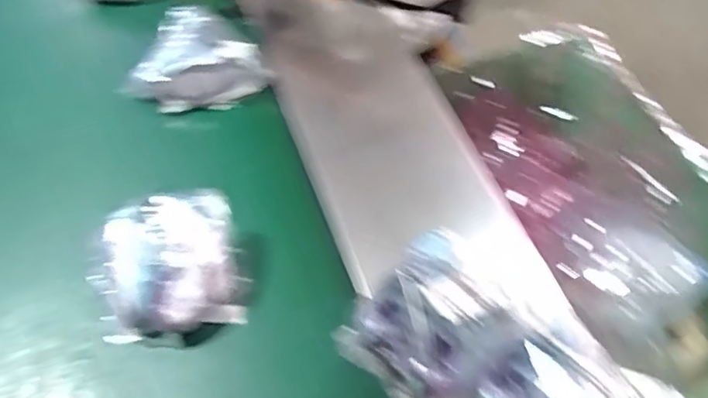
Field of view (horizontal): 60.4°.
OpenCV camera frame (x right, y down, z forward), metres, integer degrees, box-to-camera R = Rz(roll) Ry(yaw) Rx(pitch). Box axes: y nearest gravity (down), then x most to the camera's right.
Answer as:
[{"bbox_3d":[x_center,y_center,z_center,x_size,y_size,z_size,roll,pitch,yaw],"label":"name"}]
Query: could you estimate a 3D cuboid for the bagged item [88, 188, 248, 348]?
[{"bbox_3d":[-0.256,0.093,0.824,0.191,0.095,0.175,-12,54,-6],"label":"bagged item"}]

